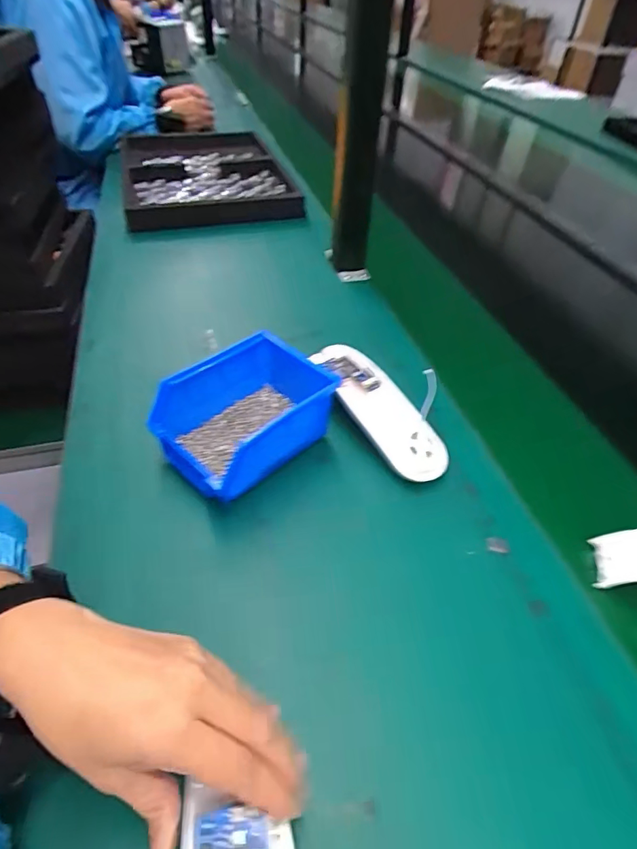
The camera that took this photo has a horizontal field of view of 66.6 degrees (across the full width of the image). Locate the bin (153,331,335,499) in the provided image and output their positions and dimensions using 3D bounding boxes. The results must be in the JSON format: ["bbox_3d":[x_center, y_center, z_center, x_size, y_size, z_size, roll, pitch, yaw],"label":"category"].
[{"bbox_3d":[-0.068,-0.005,0.437,0.109,0.074,0.140,36,54,28],"label":"bin"}]

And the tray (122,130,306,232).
[{"bbox_3d":[-0.229,-0.502,0.976,0.313,0.040,0.449,-9,47,-12],"label":"tray"}]

